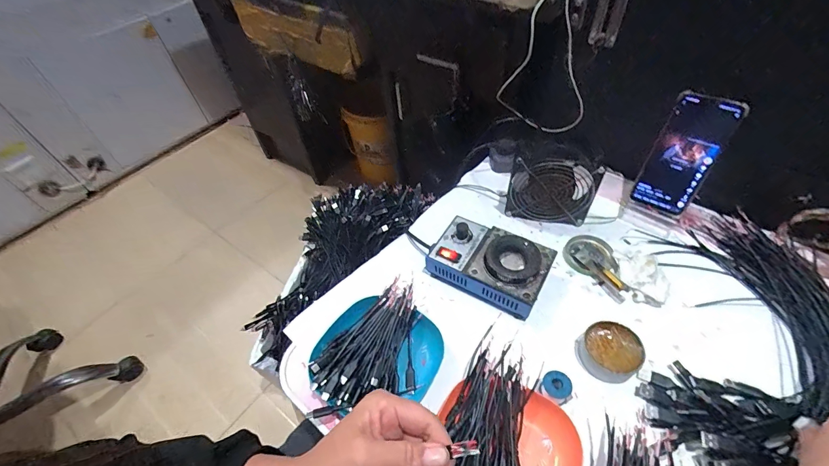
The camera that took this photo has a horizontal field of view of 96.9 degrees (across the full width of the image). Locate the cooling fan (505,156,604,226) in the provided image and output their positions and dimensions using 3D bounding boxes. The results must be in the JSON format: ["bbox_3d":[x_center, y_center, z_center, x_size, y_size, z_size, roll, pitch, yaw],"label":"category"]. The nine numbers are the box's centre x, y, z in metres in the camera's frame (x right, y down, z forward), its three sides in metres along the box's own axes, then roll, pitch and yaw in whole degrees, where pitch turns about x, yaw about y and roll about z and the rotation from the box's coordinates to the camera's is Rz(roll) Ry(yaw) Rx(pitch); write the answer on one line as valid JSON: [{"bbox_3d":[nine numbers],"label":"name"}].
[{"bbox_3d":[0.198,-0.061,0.537,0.116,0.110,0.031,4,51,9],"label":"cooling fan"}]

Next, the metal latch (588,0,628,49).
[{"bbox_3d":[0.268,-0.302,0.504,0.034,0.084,0.016,25,57,24],"label":"metal latch"}]

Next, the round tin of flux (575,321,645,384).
[{"bbox_3d":[0.228,0.137,0.428,0.060,0.029,0.062,-3,50,3],"label":"round tin of flux"}]

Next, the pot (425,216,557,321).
[{"bbox_3d":[0.101,0.038,0.502,0.152,0.064,0.098,23,56,23],"label":"pot"}]

